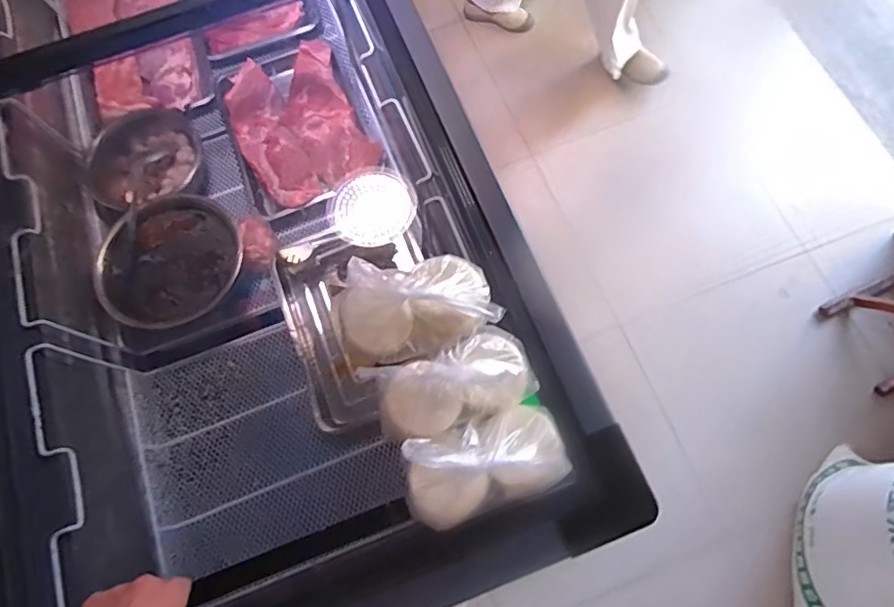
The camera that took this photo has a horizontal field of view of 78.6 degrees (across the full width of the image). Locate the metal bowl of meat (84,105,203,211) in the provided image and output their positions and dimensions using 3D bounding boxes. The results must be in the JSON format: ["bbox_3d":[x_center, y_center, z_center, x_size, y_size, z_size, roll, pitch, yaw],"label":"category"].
[{"bbox_3d":[-0.620,-0.293,1.127,0.219,0.085,0.211,-1,71,2],"label":"metal bowl of meat"}]

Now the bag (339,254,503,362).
[{"bbox_3d":[-0.037,0.002,0.653,0.188,0.047,0.121,-3,71,1],"label":"bag"}]

